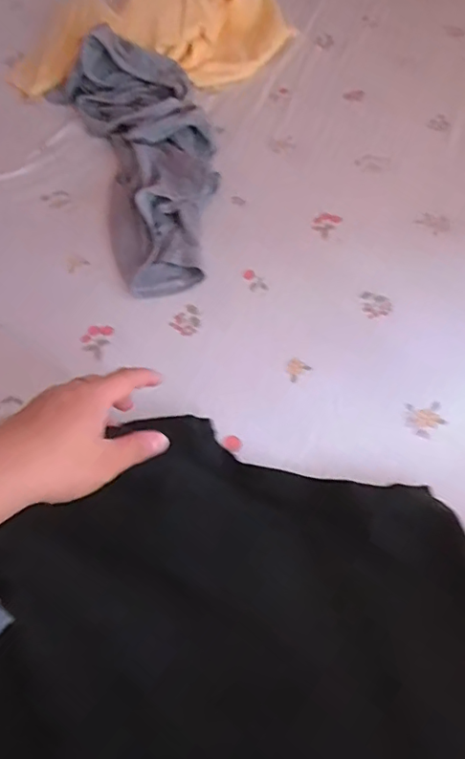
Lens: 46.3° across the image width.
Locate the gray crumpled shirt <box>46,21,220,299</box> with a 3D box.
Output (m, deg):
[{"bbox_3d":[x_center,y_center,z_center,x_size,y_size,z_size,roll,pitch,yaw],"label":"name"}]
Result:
[{"bbox_3d":[-0.099,-0.270,0.620,0.160,0.081,0.385,-19,58,-8],"label":"gray crumpled shirt"}]

